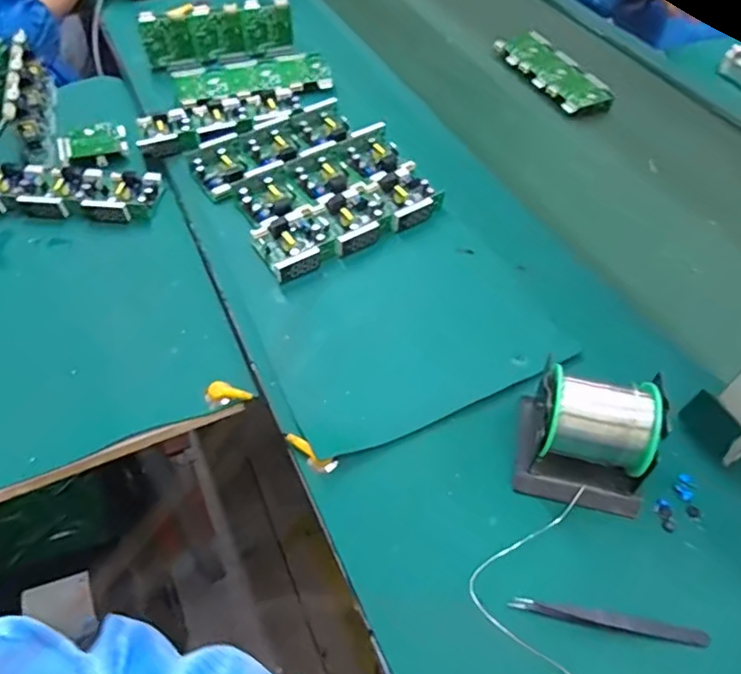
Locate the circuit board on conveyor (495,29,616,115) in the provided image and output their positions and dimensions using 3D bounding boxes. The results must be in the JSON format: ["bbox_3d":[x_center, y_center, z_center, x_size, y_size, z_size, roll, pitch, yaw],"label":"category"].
[{"bbox_3d":[0.261,-0.379,0.810,0.079,0.017,0.193,-19,56,-17],"label":"circuit board on conveyor"}]

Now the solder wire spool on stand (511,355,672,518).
[{"bbox_3d":[0.166,0.077,0.424,0.094,0.083,0.073,15,53,8],"label":"solder wire spool on stand"}]

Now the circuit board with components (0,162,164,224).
[{"bbox_3d":[-0.347,-0.166,0.651,0.209,0.027,0.075,-2,53,-5],"label":"circuit board with components"}]

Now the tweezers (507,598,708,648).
[{"bbox_3d":[0.160,0.190,0.385,0.125,0.011,0.011,11,53,5],"label":"tweezers"}]

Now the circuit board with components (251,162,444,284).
[{"bbox_3d":[-0.022,-0.124,0.613,0.200,0.031,0.078,-25,58,-21],"label":"circuit board with components"}]

